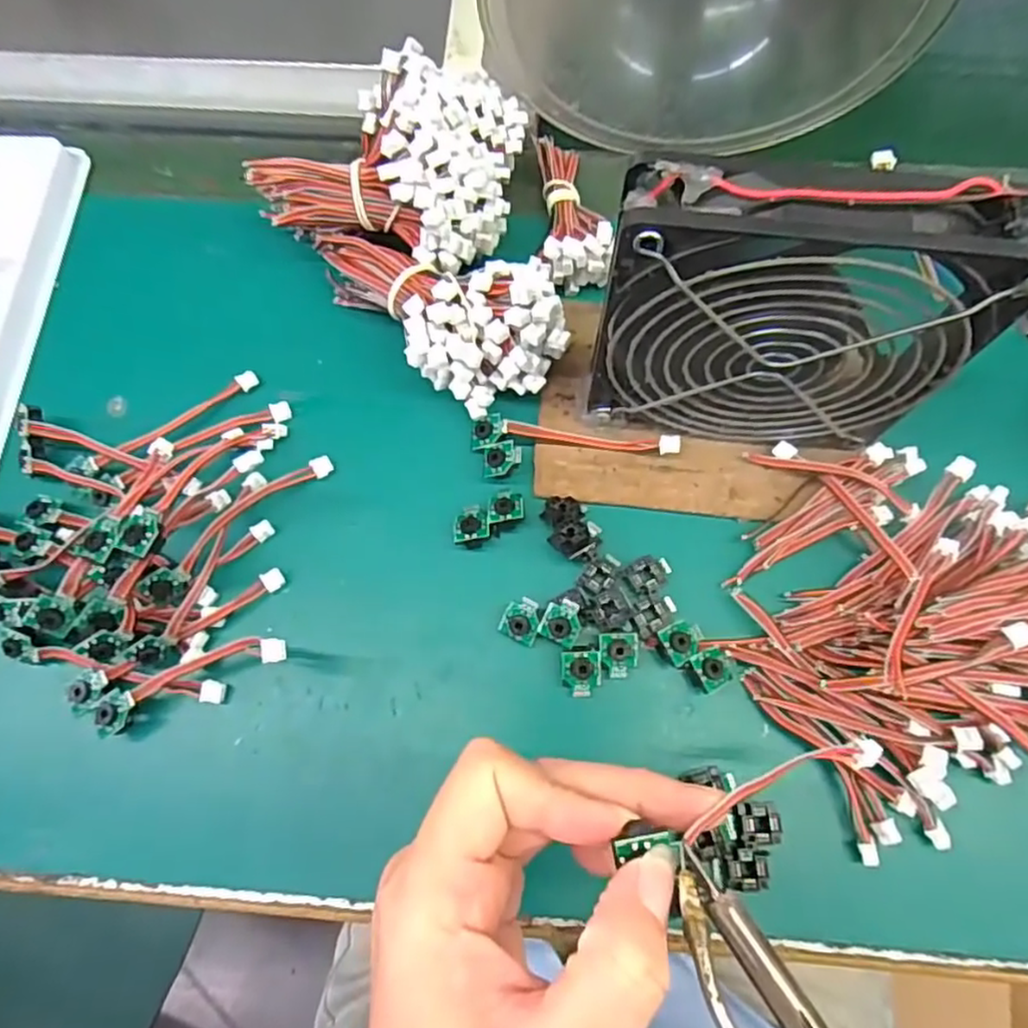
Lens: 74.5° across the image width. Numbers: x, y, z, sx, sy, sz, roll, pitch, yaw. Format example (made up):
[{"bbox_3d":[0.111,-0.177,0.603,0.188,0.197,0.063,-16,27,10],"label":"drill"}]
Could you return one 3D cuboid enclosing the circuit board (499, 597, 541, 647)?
[{"bbox_3d":[0.003,0.041,0.264,0.015,0.008,0.016,23,74,8],"label":"circuit board"}]

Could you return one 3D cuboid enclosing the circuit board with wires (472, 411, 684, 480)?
[{"bbox_3d":[0.025,-0.033,0.287,0.084,0.013,0.030,-9,72,-2],"label":"circuit board with wires"}]

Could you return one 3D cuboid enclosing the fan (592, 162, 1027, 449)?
[{"bbox_3d":[0.093,-0.062,0.235,0.124,0.129,0.031,5,72,2],"label":"fan"}]

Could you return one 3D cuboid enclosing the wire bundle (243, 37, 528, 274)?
[{"bbox_3d":[-0.052,-0.160,0.308,0.109,0.059,0.095,12,73,4],"label":"wire bundle"}]

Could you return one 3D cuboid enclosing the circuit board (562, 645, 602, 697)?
[{"bbox_3d":[0.026,0.061,0.259,0.015,0.004,0.019,-4,93,-3],"label":"circuit board"}]

